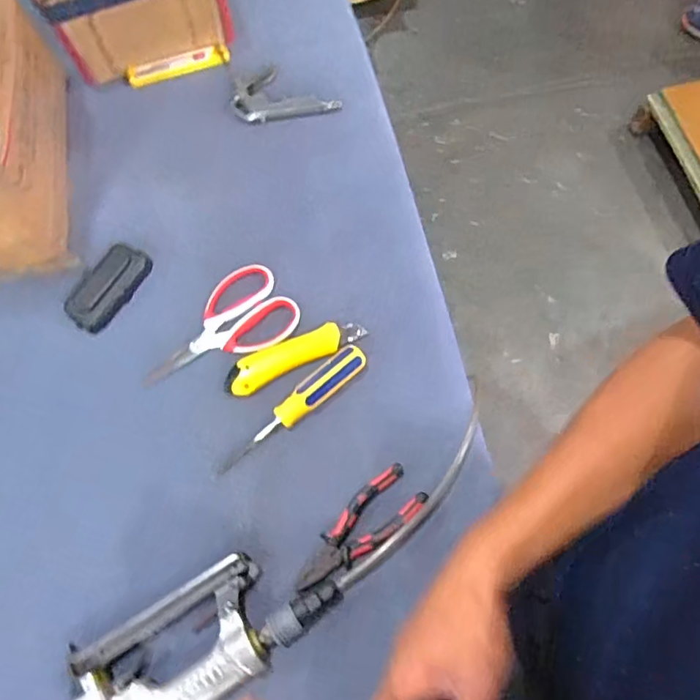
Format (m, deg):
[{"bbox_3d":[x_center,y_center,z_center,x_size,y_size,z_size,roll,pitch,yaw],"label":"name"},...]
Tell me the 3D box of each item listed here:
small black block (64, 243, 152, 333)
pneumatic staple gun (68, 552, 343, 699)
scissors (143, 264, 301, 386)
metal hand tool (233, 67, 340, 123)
[{"bbox_3d":[-0.277,-0.072,0.631,0.051,0.018,0.106,29,73,8],"label":"small black block"},{"bbox_3d":[-0.141,0.267,0.505,0.244,0.040,0.119,-37,76,-13],"label":"pneumatic staple gun"},{"bbox_3d":[-0.147,-0.019,0.609,0.177,0.009,0.093,-36,76,-12],"label":"scissors"},{"bbox_3d":[-0.086,-0.334,0.717,0.135,0.012,0.075,-9,72,-5],"label":"metal hand tool"}]

